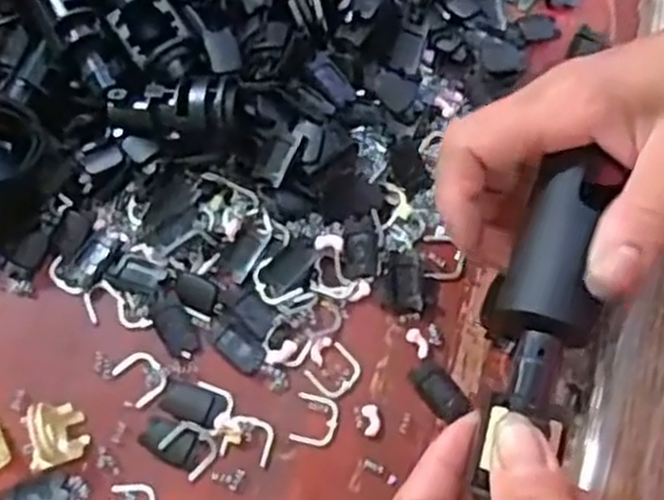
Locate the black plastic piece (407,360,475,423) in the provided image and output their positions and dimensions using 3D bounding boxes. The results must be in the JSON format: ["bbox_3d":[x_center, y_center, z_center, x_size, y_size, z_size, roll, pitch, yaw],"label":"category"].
[{"bbox_3d":[0.042,0.054,0.300,0.014,0.005,0.025,-42,80,-11],"label":"black plastic piece"}]

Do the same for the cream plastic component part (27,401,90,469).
[{"bbox_3d":[-0.104,0.068,0.292,0.019,0.011,0.024,-20,76,-6],"label":"cream plastic component part"}]

